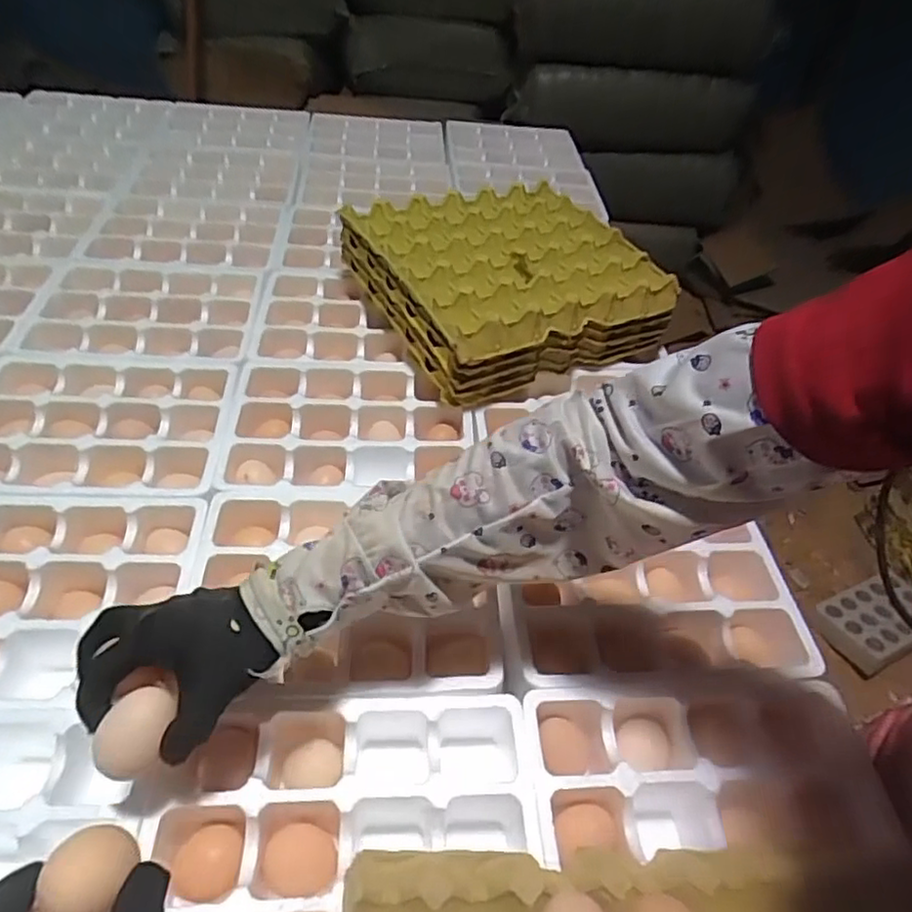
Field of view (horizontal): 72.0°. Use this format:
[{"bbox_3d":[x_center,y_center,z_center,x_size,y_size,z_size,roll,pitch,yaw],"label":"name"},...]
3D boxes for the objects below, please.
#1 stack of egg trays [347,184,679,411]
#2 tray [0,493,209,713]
[{"bbox_3d":[0.059,-0.204,0.750,0.298,0.106,0.275,-17,51,-21],"label":"stack of egg trays"},{"bbox_3d":[-0.333,0.112,0.491,0.233,0.042,0.185,2,46,-5],"label":"tray"}]

